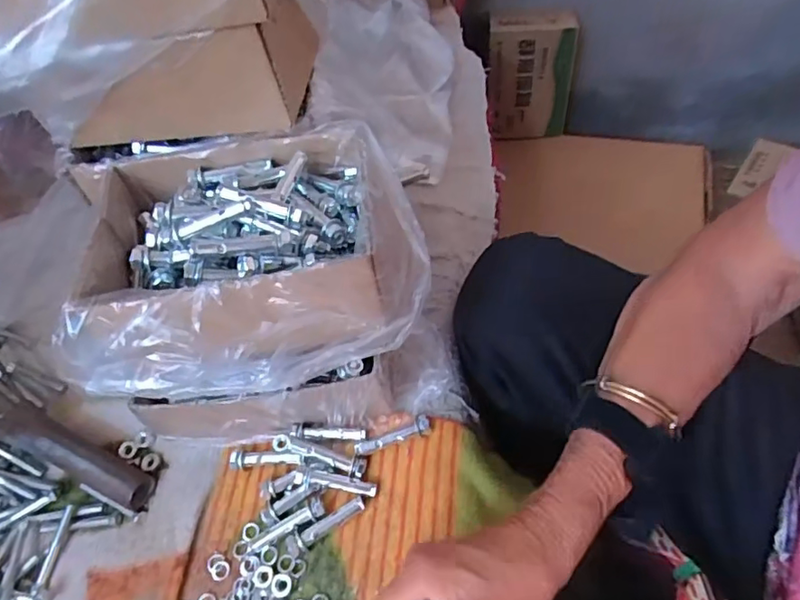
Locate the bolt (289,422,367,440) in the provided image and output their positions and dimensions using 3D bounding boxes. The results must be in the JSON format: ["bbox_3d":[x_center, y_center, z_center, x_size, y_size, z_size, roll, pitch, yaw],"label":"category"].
[{"bbox_3d":[-0.052,0.098,0.421,0.056,0.006,0.012,-2,57,6],"label":"bolt"}]

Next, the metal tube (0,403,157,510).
[{"bbox_3d":[-0.241,0.114,0.422,0.133,0.028,0.027,20,61,19],"label":"metal tube"}]

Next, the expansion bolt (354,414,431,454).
[{"bbox_3d":[-0.005,0.099,0.415,0.057,0.011,0.016,-23,57,-8],"label":"expansion bolt"}]

